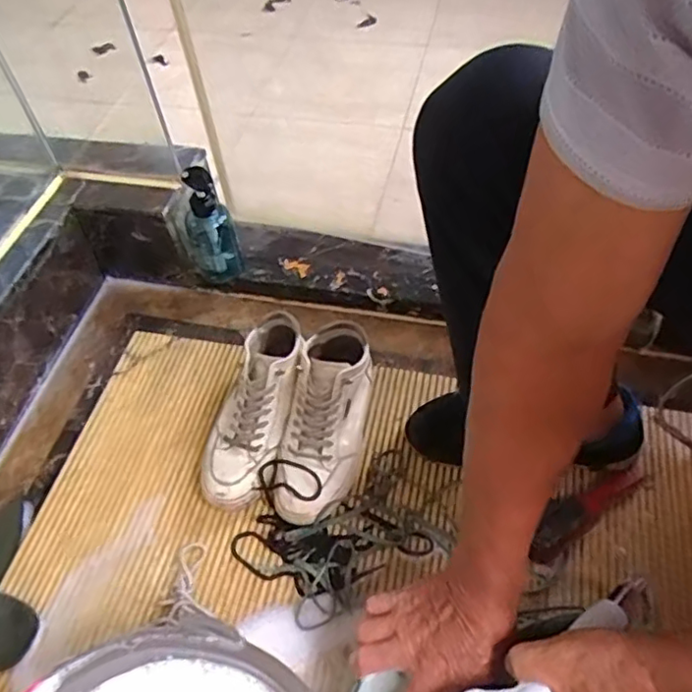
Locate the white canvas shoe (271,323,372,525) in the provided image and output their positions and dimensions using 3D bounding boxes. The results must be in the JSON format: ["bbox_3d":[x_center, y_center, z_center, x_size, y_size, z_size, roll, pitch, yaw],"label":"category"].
[{"bbox_3d":[-0.022,0.082,0.727,0.096,0.093,0.242,10,53,10],"label":"white canvas shoe"}]

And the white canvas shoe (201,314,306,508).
[{"bbox_3d":[-0.106,0.076,0.753,0.088,0.105,0.247,11,66,12],"label":"white canvas shoe"}]

